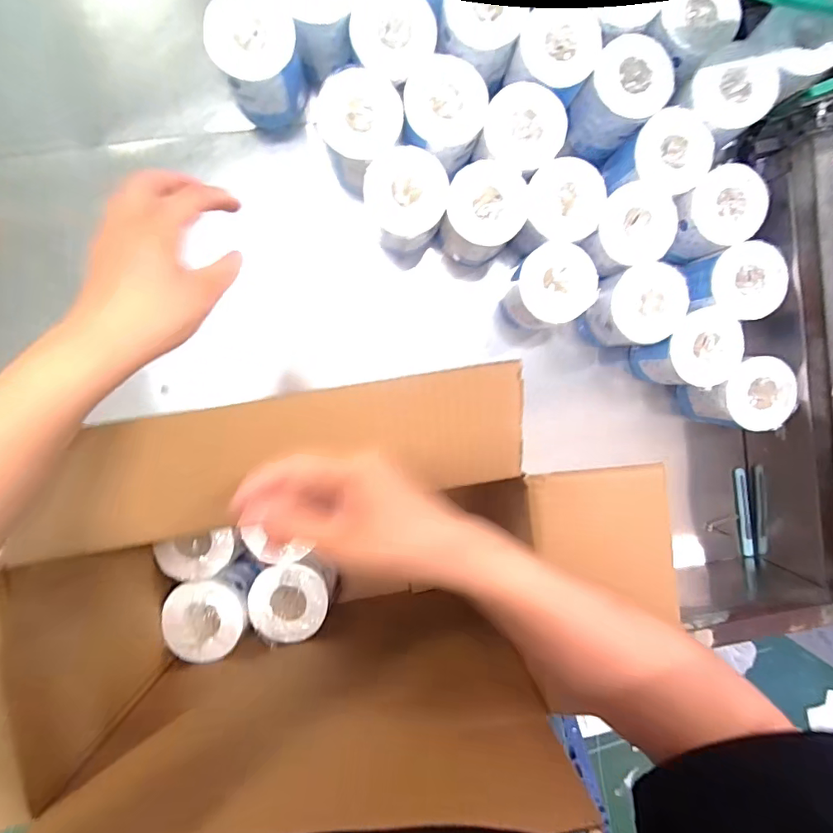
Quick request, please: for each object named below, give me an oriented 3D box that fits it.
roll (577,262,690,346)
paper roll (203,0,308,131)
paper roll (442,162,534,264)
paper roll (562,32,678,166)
[{"bbox_3d":[0.290,-0.146,0.636,0.095,0.106,0.095,0,94,-6],"label":"roll"},{"bbox_3d":[-0.191,-0.433,0.572,0.095,0.112,0.097,0,94,-6],"label":"paper roll"},{"bbox_3d":[0.081,-0.260,0.603,0.096,0.099,0.101,13,92,-6],"label":"paper roll"},{"bbox_3d":[0.257,-0.410,0.610,0.093,0.106,0.096,0,94,-6],"label":"paper roll"}]

